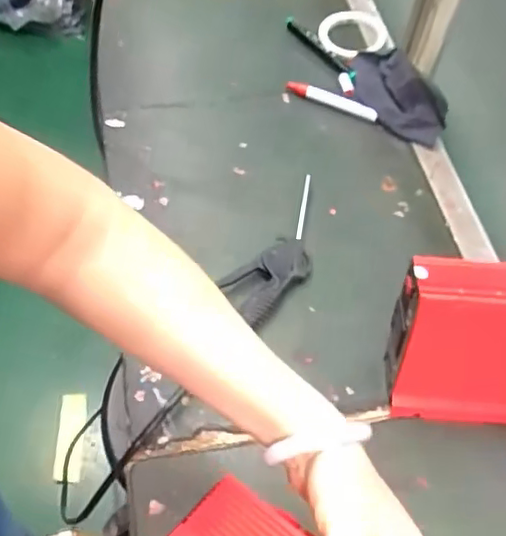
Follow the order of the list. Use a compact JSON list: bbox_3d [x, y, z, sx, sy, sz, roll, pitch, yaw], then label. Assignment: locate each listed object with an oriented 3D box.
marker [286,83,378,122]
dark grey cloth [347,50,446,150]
[{"bbox_3d":[0.108,-0.230,0.839,0.131,0.017,0.021,26,61,15],"label":"marker"},{"bbox_3d":[0.189,-0.246,0.818,0.078,0.070,0.181,-22,61,-15],"label":"dark grey cloth"}]

